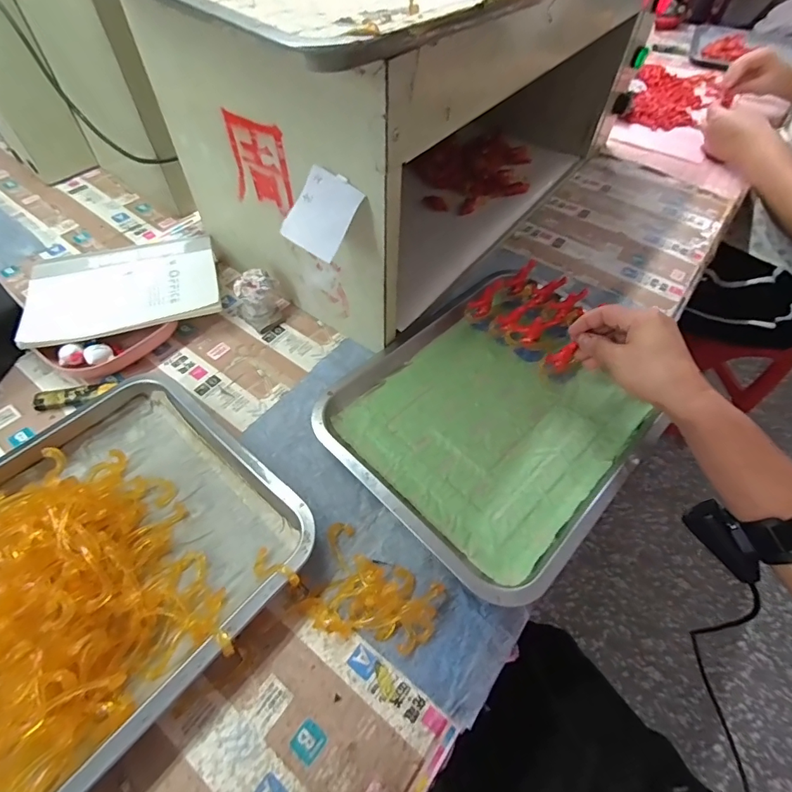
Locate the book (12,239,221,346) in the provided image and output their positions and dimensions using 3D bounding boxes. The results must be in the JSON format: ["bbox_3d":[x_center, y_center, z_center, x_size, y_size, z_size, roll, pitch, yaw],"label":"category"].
[{"bbox_3d":[-0.302,-0.123,0.484,0.193,0.012,0.131,-15,57,-13],"label":"book"}]

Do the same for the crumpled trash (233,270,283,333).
[{"bbox_3d":[-0.153,-0.115,0.495,0.053,0.055,0.051,-30,62,-22],"label":"crumpled trash"}]

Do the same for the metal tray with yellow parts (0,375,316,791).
[{"bbox_3d":[-0.261,0.142,0.309,0.264,0.057,0.342,38,61,21],"label":"metal tray with yellow parts"}]

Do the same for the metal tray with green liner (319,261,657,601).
[{"bbox_3d":[0.086,0.023,0.430,0.258,0.026,0.265,39,62,22],"label":"metal tray with green liner"}]

